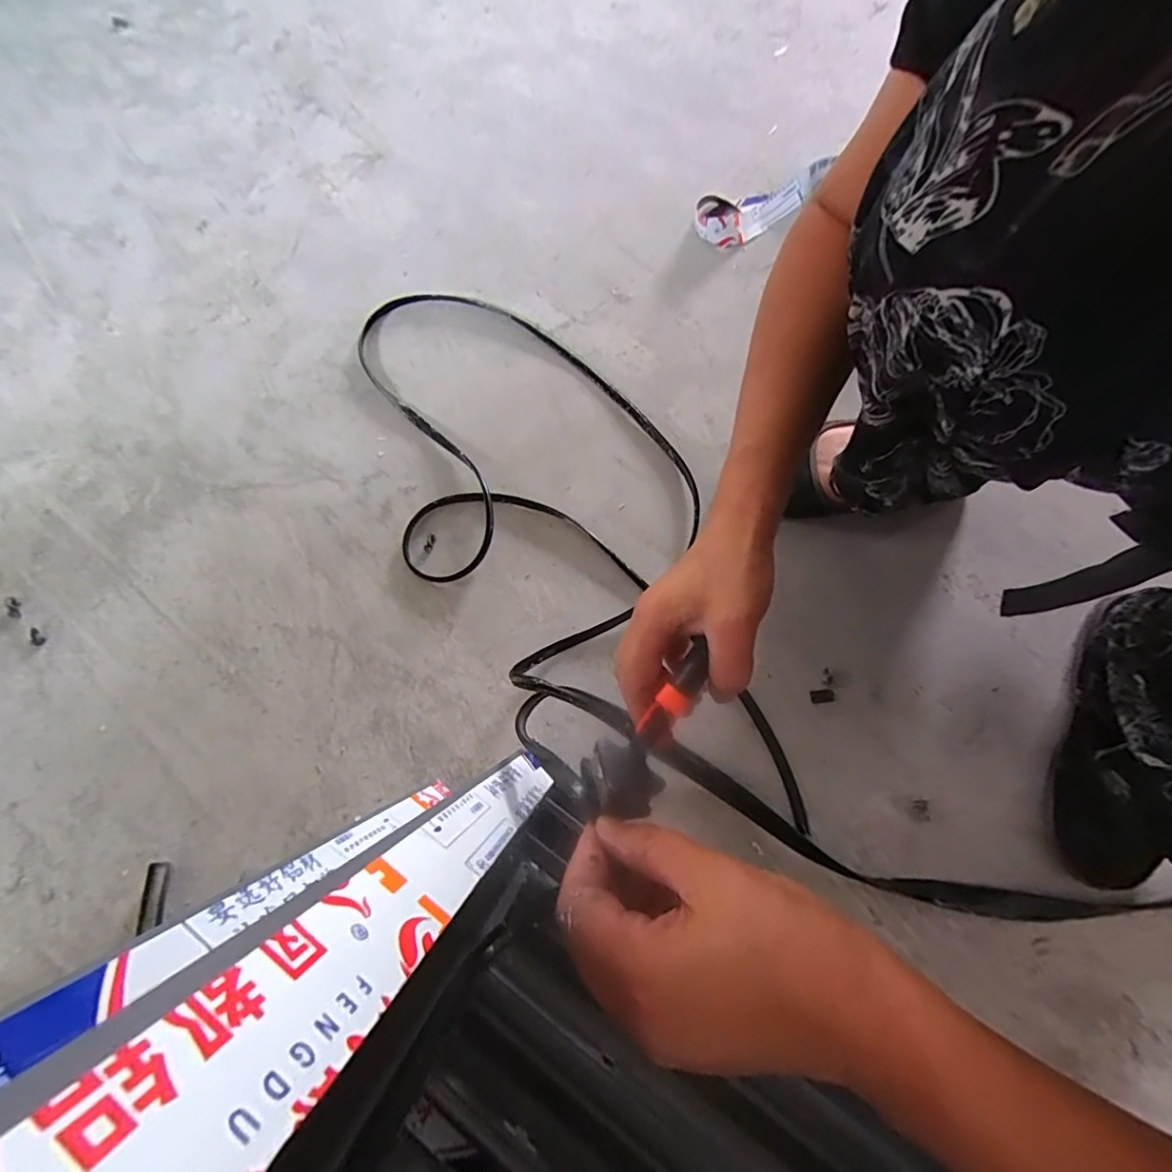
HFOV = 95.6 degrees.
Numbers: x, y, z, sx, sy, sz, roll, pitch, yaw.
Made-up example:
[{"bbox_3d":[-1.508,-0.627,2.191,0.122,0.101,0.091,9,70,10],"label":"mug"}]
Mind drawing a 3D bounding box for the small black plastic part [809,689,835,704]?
[{"bbox_3d":[0.217,0.101,0.487,0.022,0.004,0.012,-6,73,0],"label":"small black plastic part"}]

